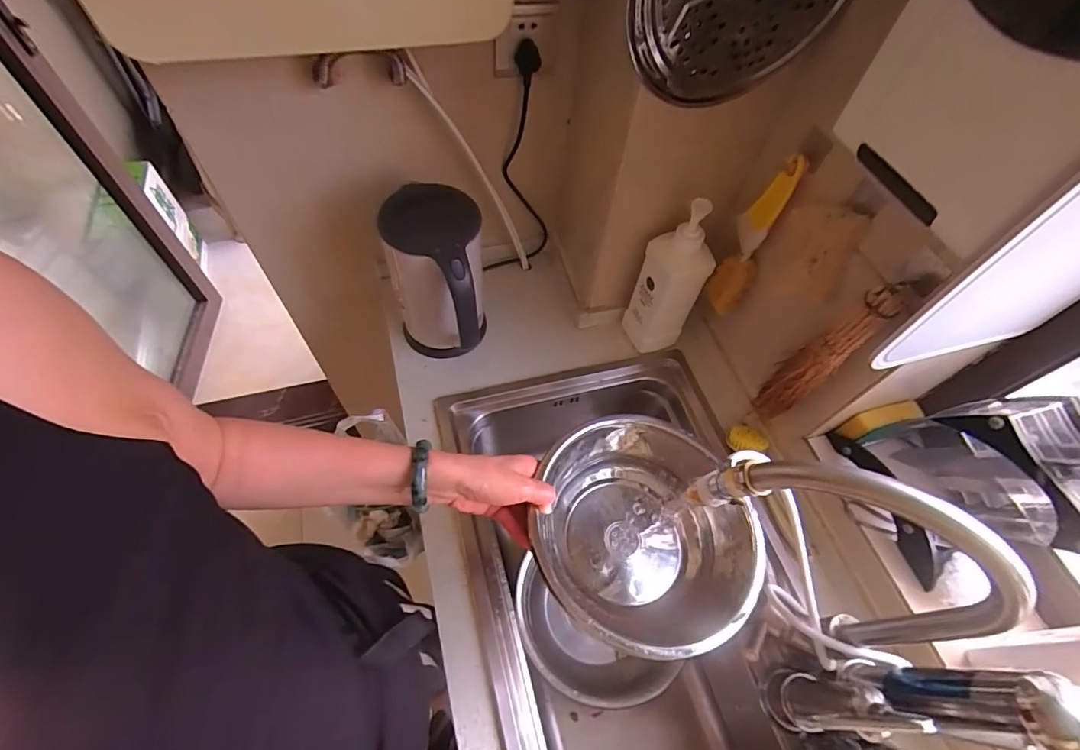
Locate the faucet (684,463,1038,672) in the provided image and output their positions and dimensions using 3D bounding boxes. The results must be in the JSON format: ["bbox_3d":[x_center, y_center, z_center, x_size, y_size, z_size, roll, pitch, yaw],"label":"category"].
[{"bbox_3d":[0.257,0.190,0.478,0.242,0.356,0.045,34,63,15],"label":"faucet"}]

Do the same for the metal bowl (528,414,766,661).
[{"bbox_3d":[0.102,0.166,0.510,0.220,0.106,0.226,2,59,-3],"label":"metal bowl"}]

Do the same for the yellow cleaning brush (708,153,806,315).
[{"bbox_3d":[0.303,-0.191,0.689,0.062,0.231,0.069,30,62,13],"label":"yellow cleaning brush"}]

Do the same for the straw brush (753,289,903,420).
[{"bbox_3d":[0.344,-0.014,0.608,0.032,0.267,0.046,-28,65,-19],"label":"straw brush"}]

